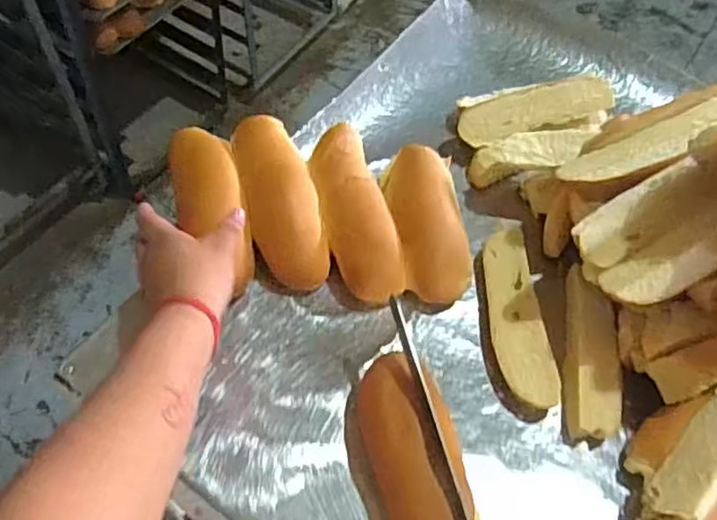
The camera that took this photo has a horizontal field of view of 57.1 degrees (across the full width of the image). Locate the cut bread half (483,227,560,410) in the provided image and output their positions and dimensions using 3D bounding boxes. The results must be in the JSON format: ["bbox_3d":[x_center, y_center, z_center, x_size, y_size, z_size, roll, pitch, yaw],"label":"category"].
[{"bbox_3d":[0.124,0.047,0.528,0.039,0.032,0.149,-3,57,-6],"label":"cut bread half"}]

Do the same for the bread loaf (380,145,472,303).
[{"bbox_3d":[0.059,-0.026,0.558,0.061,0.043,0.140,-8,72,-9],"label":"bread loaf"}]

